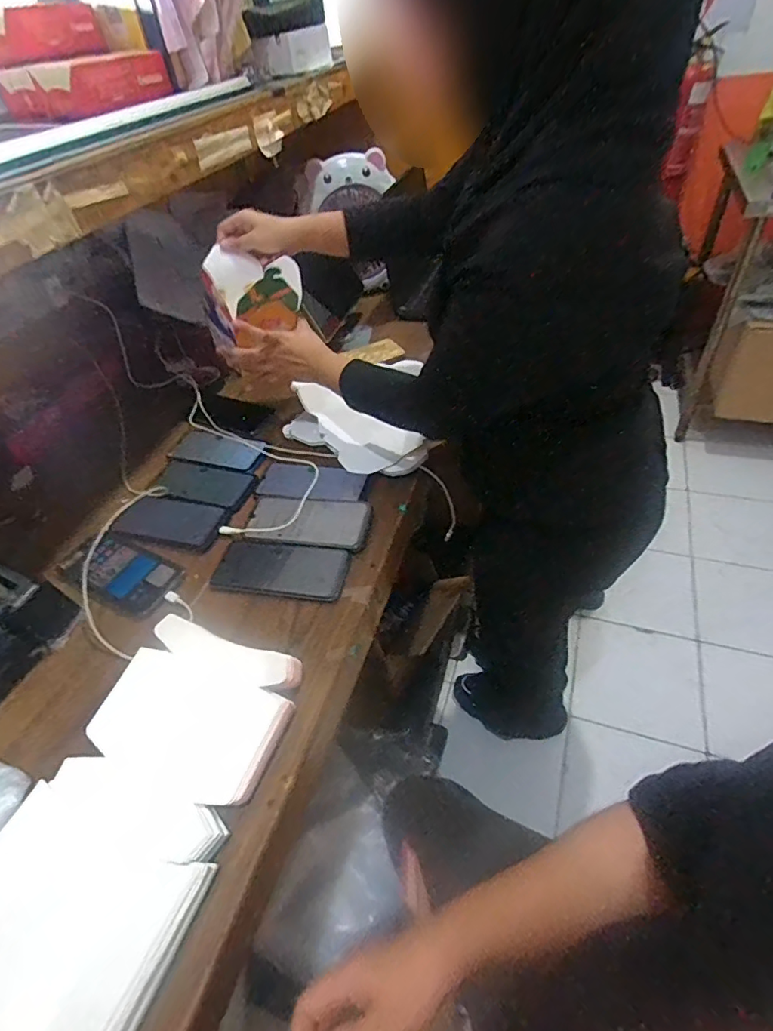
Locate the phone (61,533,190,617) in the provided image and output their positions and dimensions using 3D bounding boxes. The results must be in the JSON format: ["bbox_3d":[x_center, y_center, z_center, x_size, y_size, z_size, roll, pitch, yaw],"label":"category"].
[{"bbox_3d":[-0.347,0.070,0.645,0.162,0.017,0.081,19,52,25],"label":"phone"}]

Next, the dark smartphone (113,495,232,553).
[{"bbox_3d":[-0.300,0.008,0.699,0.153,0.009,0.083,9,48,17],"label":"dark smartphone"}]

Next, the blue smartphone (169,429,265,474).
[{"bbox_3d":[-0.271,-0.105,0.802,0.158,0.009,0.069,10,48,17],"label":"blue smartphone"}]

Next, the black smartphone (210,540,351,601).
[{"bbox_3d":[-0.135,0.065,0.628,0.169,0.010,0.071,4,47,12],"label":"black smartphone"}]

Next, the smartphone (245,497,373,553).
[{"bbox_3d":[-0.106,0.010,0.677,0.166,0.013,0.081,3,47,12],"label":"smartphone"}]

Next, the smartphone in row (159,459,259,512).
[{"bbox_3d":[-0.278,-0.049,0.756,0.164,0.007,0.074,13,49,20],"label":"smartphone in row"}]

